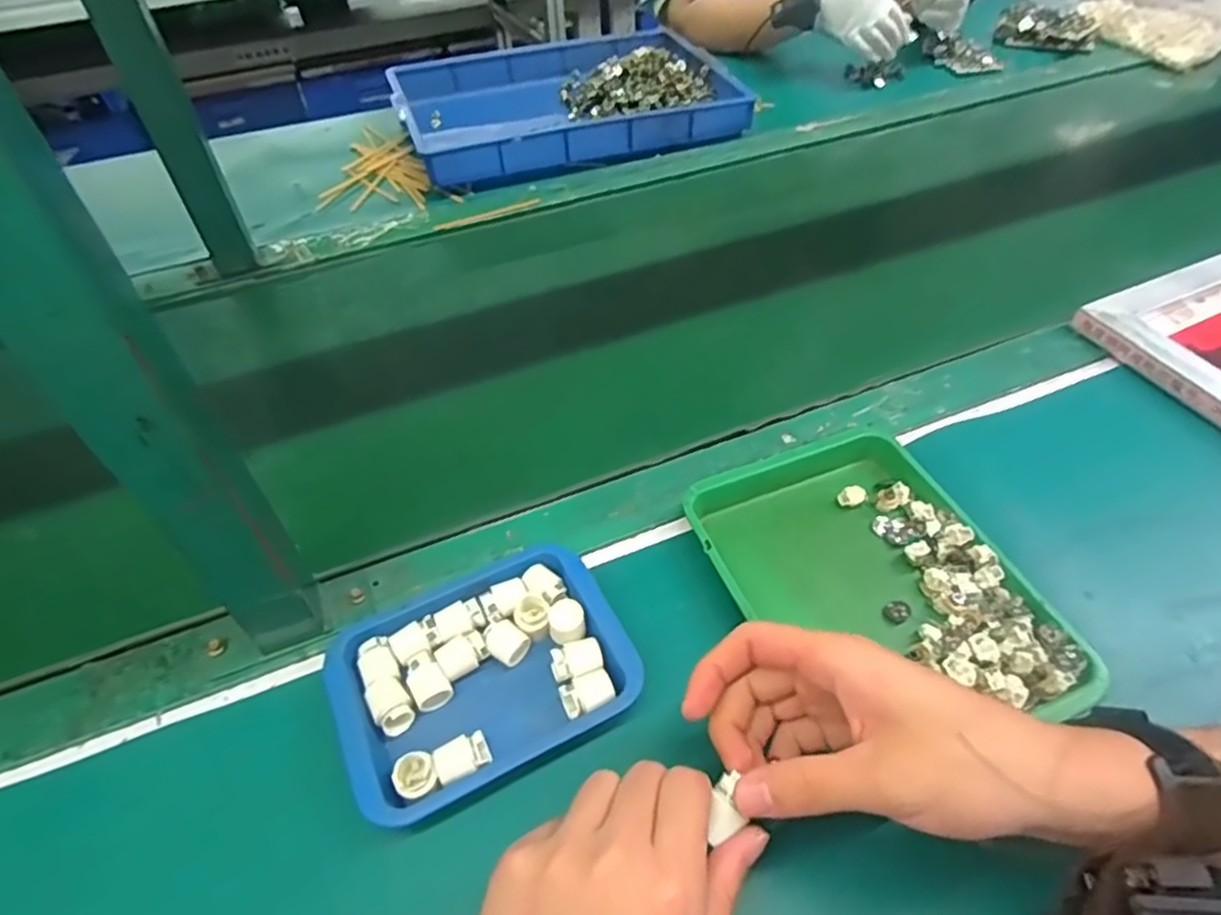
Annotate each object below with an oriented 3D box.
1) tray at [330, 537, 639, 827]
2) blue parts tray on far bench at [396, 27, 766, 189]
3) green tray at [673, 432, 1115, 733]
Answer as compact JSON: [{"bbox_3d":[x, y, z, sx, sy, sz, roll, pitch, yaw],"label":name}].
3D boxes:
[{"bbox_3d":[-0.074,0.124,0.401,0.160,0.029,0.121,-23,51,-16],"label":"tray"},{"bbox_3d":[-0.060,-0.468,0.911,0.414,0.072,0.283,-16,50,-11],"label":"blue parts tray on far bench"},{"bbox_3d":[0.162,0.079,0.432,0.168,0.030,0.211,-18,50,-12],"label":"green tray"}]

